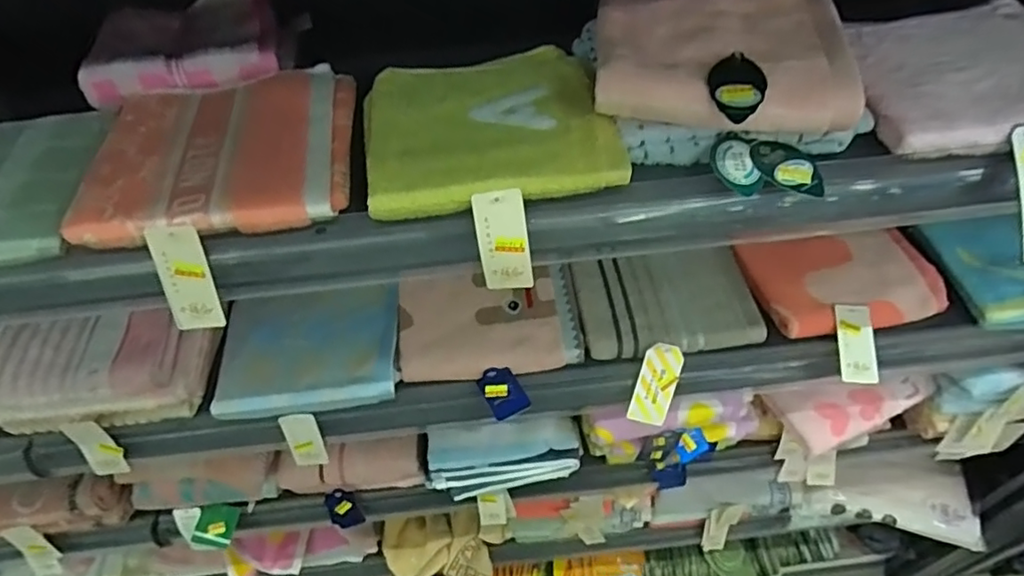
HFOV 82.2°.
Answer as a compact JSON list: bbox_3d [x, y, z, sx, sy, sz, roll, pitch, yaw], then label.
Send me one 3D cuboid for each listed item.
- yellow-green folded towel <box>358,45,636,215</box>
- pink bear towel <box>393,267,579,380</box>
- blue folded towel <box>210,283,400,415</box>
[{"bbox_3d":[-0.020,-0.126,0.453,0.183,0.019,0.163,-10,50,-4],"label":"yellow-green folded towel"},{"bbox_3d":[-0.028,0.030,0.641,0.186,0.022,0.139,-6,50,-1],"label":"pink bear towel"},{"bbox_3d":[-0.219,0.065,0.637,0.187,0.027,0.146,-6,50,-1],"label":"blue folded towel"}]

